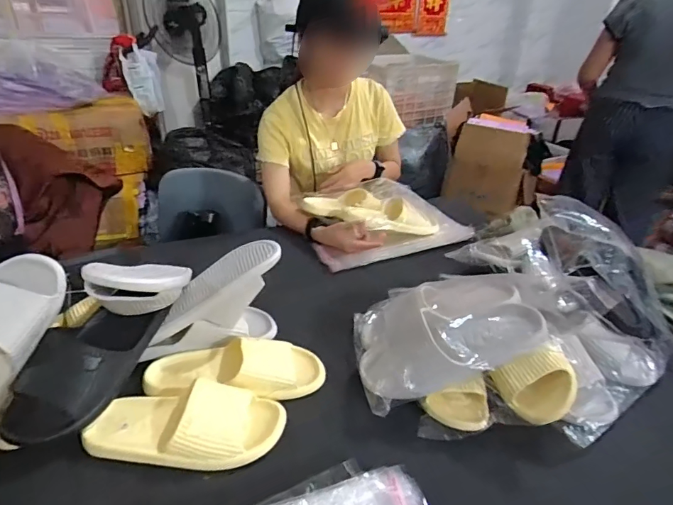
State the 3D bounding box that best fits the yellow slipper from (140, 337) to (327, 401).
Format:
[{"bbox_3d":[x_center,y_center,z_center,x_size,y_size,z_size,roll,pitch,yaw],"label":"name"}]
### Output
[{"bbox_3d":[-0.154,0.170,0.657,0.267,0.056,0.100,2,31,-3],"label":"yellow slipper"}]

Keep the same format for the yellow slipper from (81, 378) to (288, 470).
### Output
[{"bbox_3d":[-0.198,0.223,0.570,0.253,0.054,0.101,3,31,-1],"label":"yellow slipper"}]

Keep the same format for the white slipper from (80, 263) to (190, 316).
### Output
[{"bbox_3d":[-0.293,0.053,0.660,0.100,0.082,0.227,1,-8,-4],"label":"white slipper"}]

